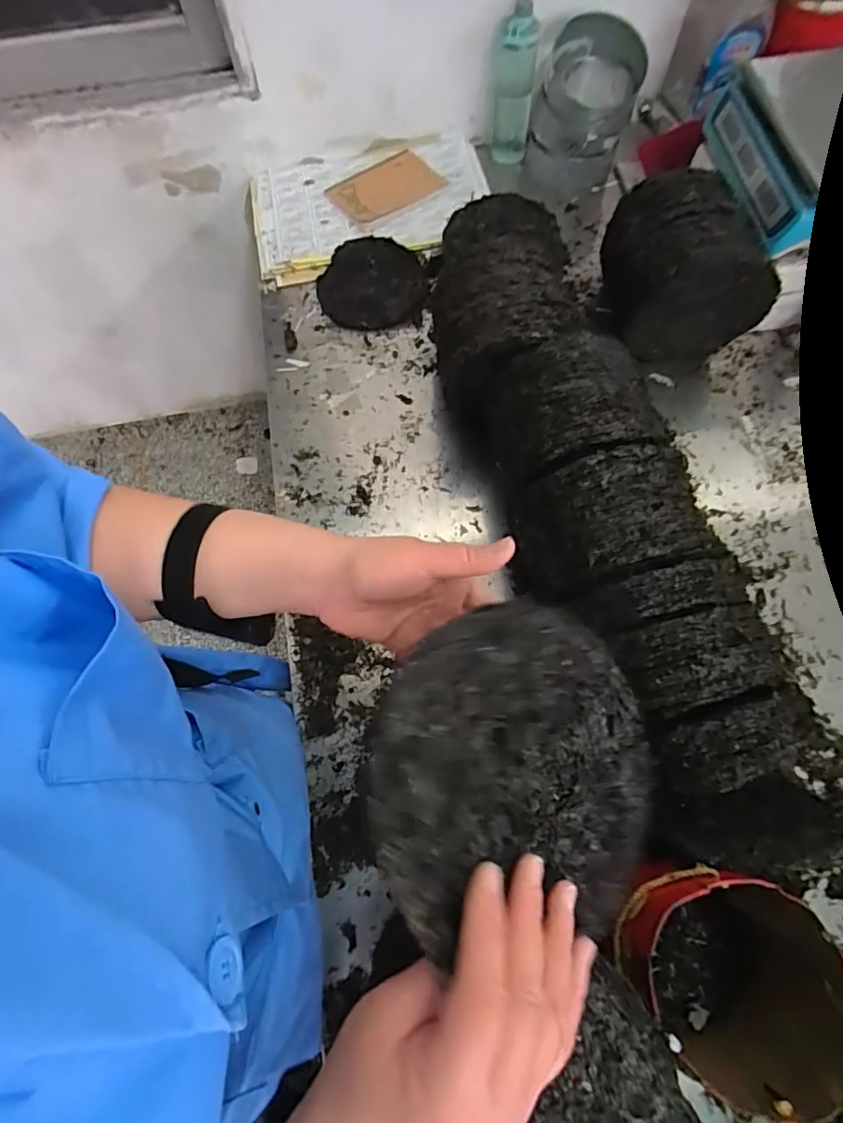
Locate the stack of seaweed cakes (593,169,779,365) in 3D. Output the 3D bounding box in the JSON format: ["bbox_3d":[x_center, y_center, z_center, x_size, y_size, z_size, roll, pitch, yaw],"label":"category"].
[{"bbox_3d":[0.402,-0.450,0.816,0.165,0.194,0.214,-12,68,-4],"label":"stack of seaweed cakes"}]

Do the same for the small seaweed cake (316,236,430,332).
[{"bbox_3d":[-0.088,-0.507,0.942,0.194,0.024,0.199,0,68,1],"label":"small seaweed cake"}]

